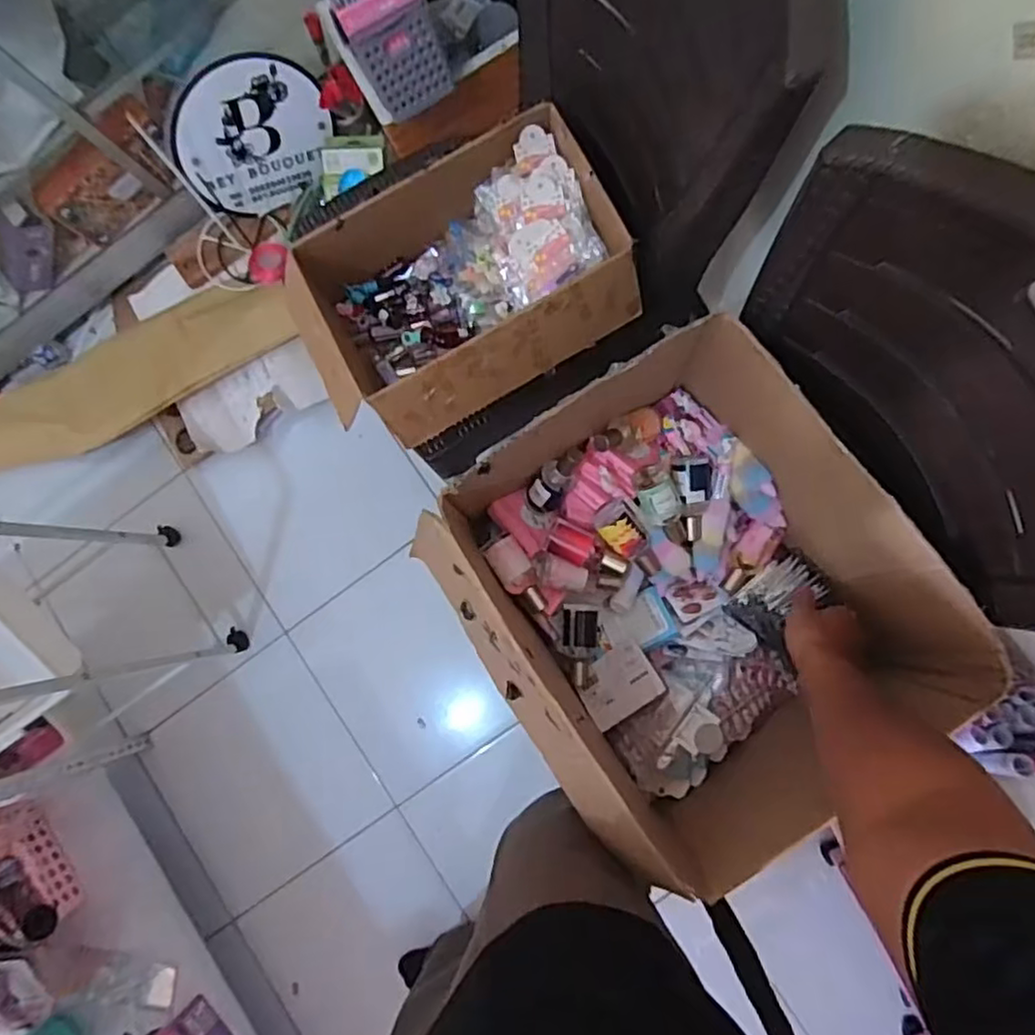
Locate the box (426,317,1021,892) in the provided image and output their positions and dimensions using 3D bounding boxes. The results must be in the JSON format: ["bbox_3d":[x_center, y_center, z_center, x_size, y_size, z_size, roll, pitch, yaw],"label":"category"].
[{"bbox_3d":[0.173,0.082,0.679,0.369,0.231,0.422,-41,83,4],"label":"box"}]

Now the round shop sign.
[{"bbox_3d":[-0.465,-0.667,1.185,0.023,0.253,0.261,53,133,29],"label":"round shop sign"}]

